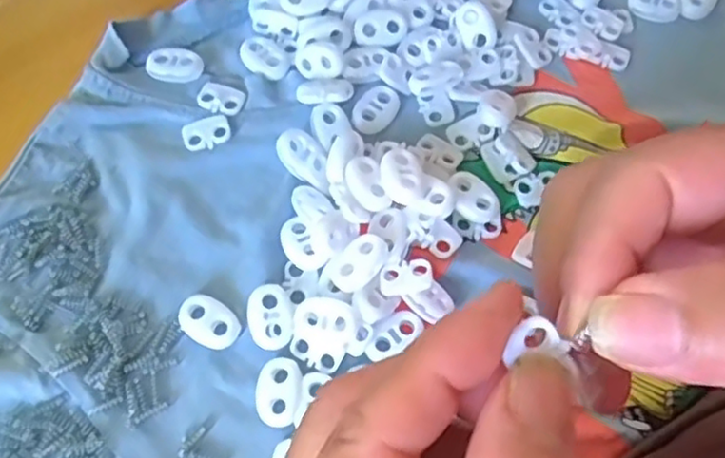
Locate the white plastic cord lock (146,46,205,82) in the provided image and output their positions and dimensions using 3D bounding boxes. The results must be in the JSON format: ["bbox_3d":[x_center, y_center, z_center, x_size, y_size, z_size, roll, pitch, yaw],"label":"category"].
[{"bbox_3d":[-0.076,-0.067,0.277,0.022,0.004,0.015,7,68,0],"label":"white plastic cord lock"}]

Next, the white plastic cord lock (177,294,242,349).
[{"bbox_3d":[-0.053,0.032,0.237,0.022,0.004,0.015,31,70,10],"label":"white plastic cord lock"}]

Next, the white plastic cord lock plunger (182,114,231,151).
[{"bbox_3d":[-0.061,-0.038,0.265,0.019,0.004,0.013,-14,69,-8],"label":"white plastic cord lock plunger"}]

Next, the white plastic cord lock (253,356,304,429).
[{"bbox_3d":[-0.028,0.055,0.228,0.015,0.004,0.022,5,68,0],"label":"white plastic cord lock"}]

